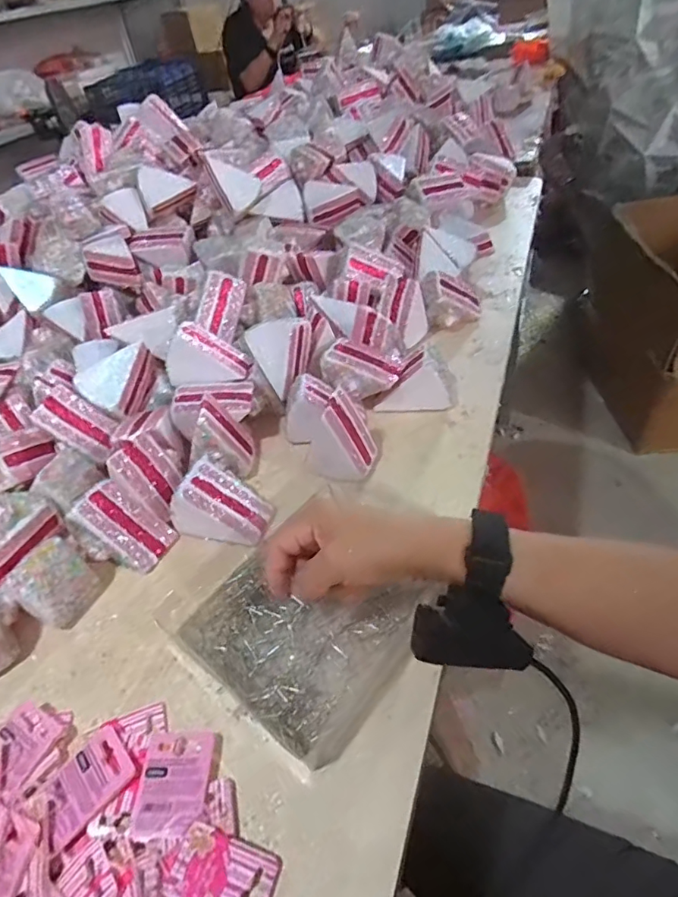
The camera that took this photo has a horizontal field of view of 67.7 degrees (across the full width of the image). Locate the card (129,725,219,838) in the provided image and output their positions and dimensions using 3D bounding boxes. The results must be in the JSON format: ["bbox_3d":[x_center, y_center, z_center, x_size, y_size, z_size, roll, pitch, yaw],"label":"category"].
[{"bbox_3d":[-0.110,0.224,0.344,0.048,0.005,0.061,-3,39,-2],"label":"card"}]

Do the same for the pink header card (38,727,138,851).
[{"bbox_3d":[-0.173,0.227,0.344,0.042,0.005,0.060,32,57,27],"label":"pink header card"}]

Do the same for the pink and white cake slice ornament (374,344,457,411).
[{"bbox_3d":[0.091,-0.078,0.588,0.091,0.065,0.048,1,46,5],"label":"pink and white cake slice ornament"}]

